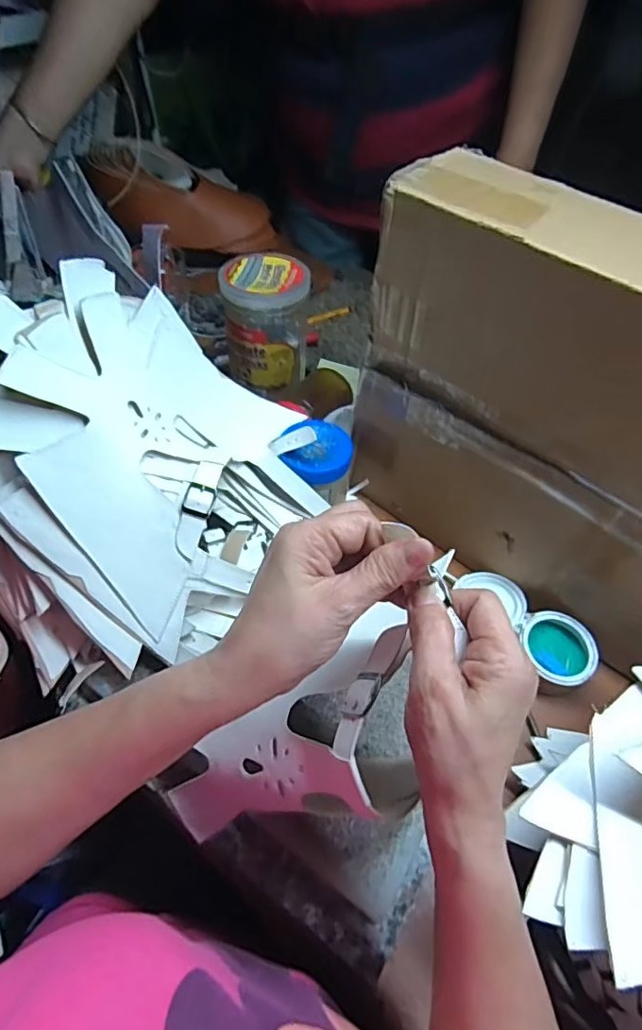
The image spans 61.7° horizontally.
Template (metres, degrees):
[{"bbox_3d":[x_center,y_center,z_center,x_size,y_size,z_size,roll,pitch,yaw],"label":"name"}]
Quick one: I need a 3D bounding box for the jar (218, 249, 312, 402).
[{"bbox_3d":[-0.062,-0.214,0.612,0.090,0.124,0.084,3,54,-3],"label":"jar"}]

